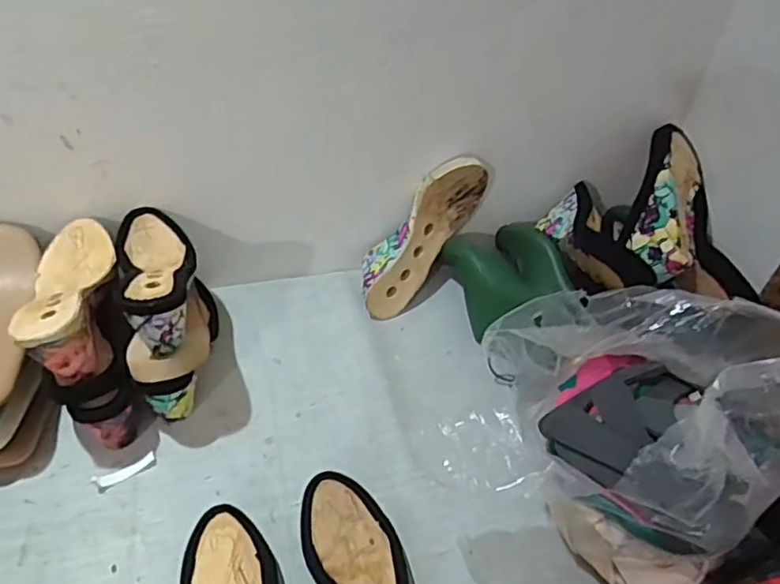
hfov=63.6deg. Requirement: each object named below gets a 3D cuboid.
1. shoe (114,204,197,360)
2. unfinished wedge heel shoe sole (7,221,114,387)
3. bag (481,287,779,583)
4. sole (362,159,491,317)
[{"bbox_3d":[-0.247,-0.038,0.665,0.075,0.073,0.217,-15,47,-19],"label":"shoe"},{"bbox_3d":[-0.330,0.000,0.656,0.079,0.112,0.227,-13,46,-16],"label":"unfinished wedge heel shoe sole"},{"bbox_3d":[0.224,0.127,0.565,0.226,0.229,0.214,-22,50,-24],"label":"bag"},{"bbox_3d":[0.034,-0.078,0.837,0.089,0.081,0.236,38,97,30],"label":"sole"}]

